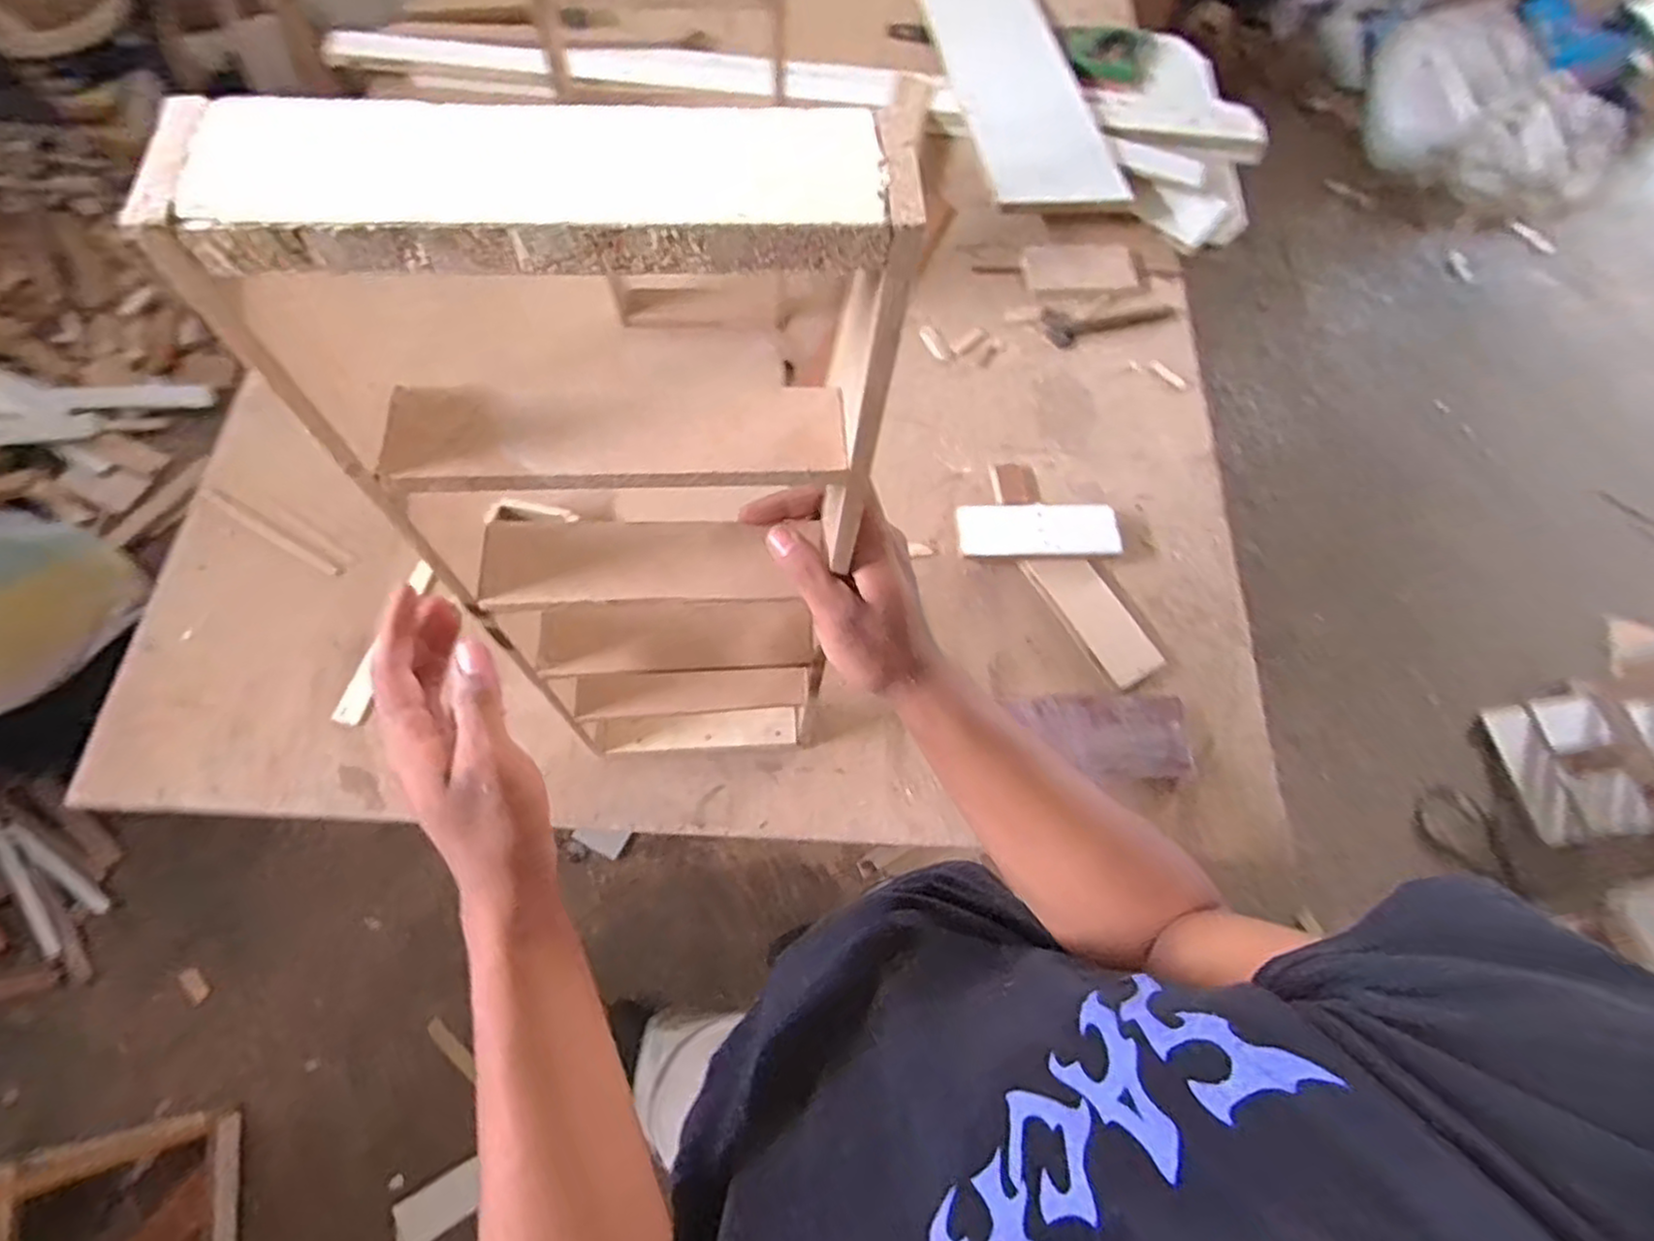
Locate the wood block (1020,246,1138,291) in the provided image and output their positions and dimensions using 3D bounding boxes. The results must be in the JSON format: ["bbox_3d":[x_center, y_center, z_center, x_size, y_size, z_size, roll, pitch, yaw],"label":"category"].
[{"bbox_3d":[0.360,-0.500,1.049,0.158,0.016,0.085,-5,67,-6],"label":"wood block"}]

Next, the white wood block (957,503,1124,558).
[{"bbox_3d":[0.244,-0.106,0.853,0.181,0.013,0.065,1,67,-4],"label":"white wood block"}]

